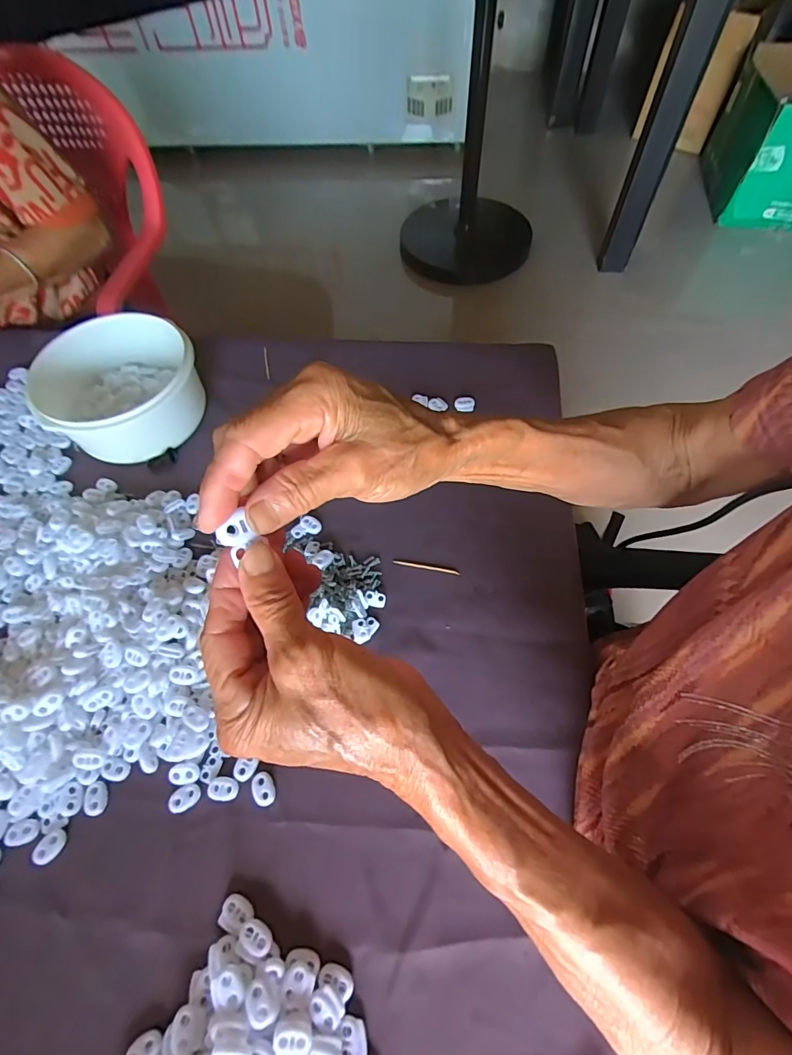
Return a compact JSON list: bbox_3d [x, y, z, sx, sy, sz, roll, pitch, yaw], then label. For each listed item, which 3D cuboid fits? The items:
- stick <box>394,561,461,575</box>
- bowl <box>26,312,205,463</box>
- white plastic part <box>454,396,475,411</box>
[{"bbox_3d":[0.029,0.038,0.441,0.061,0.004,0.005,10,61,7],"label":"stick"},{"bbox_3d":[-0.291,-0.146,0.503,0.144,0.083,0.139,-15,61,-7],"label":"bowl"},{"bbox_3d":[0.078,-0.142,0.535,0.022,0.008,0.017,-1,60,0],"label":"white plastic part"}]

